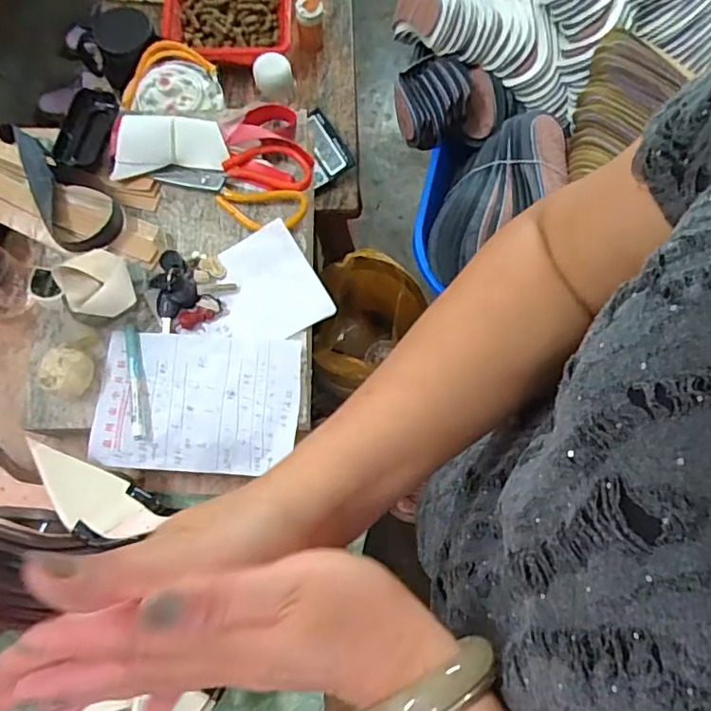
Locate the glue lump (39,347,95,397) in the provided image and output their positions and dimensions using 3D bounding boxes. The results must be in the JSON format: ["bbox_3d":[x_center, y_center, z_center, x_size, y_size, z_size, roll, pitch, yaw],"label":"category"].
[{"bbox_3d":[-0.298,0.018,0.576,0.042,0.039,0.045,0,76,-2],"label":"glue lump"}]

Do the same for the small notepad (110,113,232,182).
[{"bbox_3d":[-0.219,-0.249,0.659,0.129,0.021,0.069,-6,90,-3],"label":"small notepad"}]

